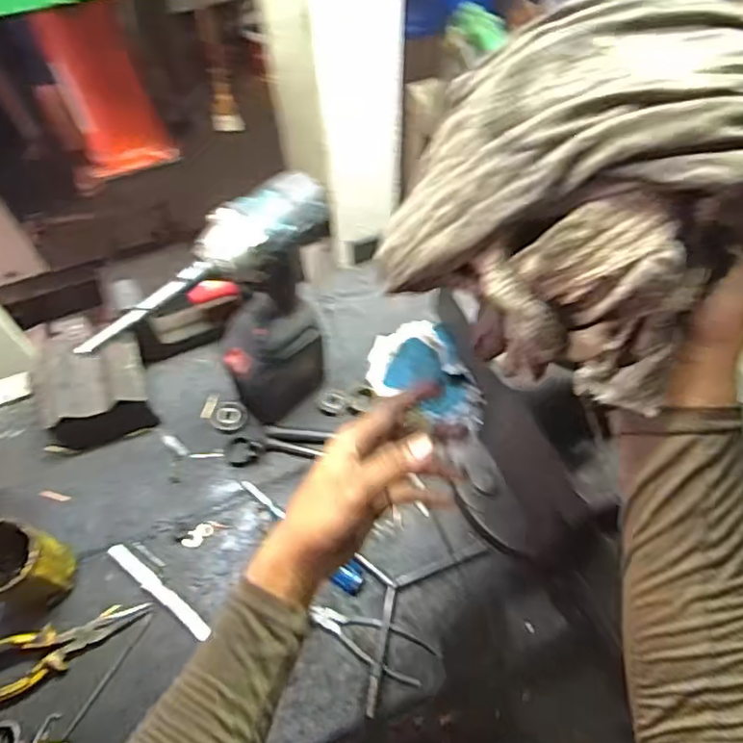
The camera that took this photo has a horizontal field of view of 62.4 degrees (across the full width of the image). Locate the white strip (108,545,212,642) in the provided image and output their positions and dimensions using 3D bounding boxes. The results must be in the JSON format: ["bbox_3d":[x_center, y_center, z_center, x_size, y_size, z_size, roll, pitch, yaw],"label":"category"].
[{"bbox_3d":[-0.247,0.250,0.704,0.147,0.005,0.019,35,55,15],"label":"white strip"}]

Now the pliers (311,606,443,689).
[{"bbox_3d":[0.001,0.292,0.666,0.141,0.020,0.049,20,62,12],"label":"pliers"}]

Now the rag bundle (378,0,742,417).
[{"bbox_3d":[0.127,-0.092,0.344,0.193,0.167,0.166,39,67,21],"label":"rag bundle"}]

